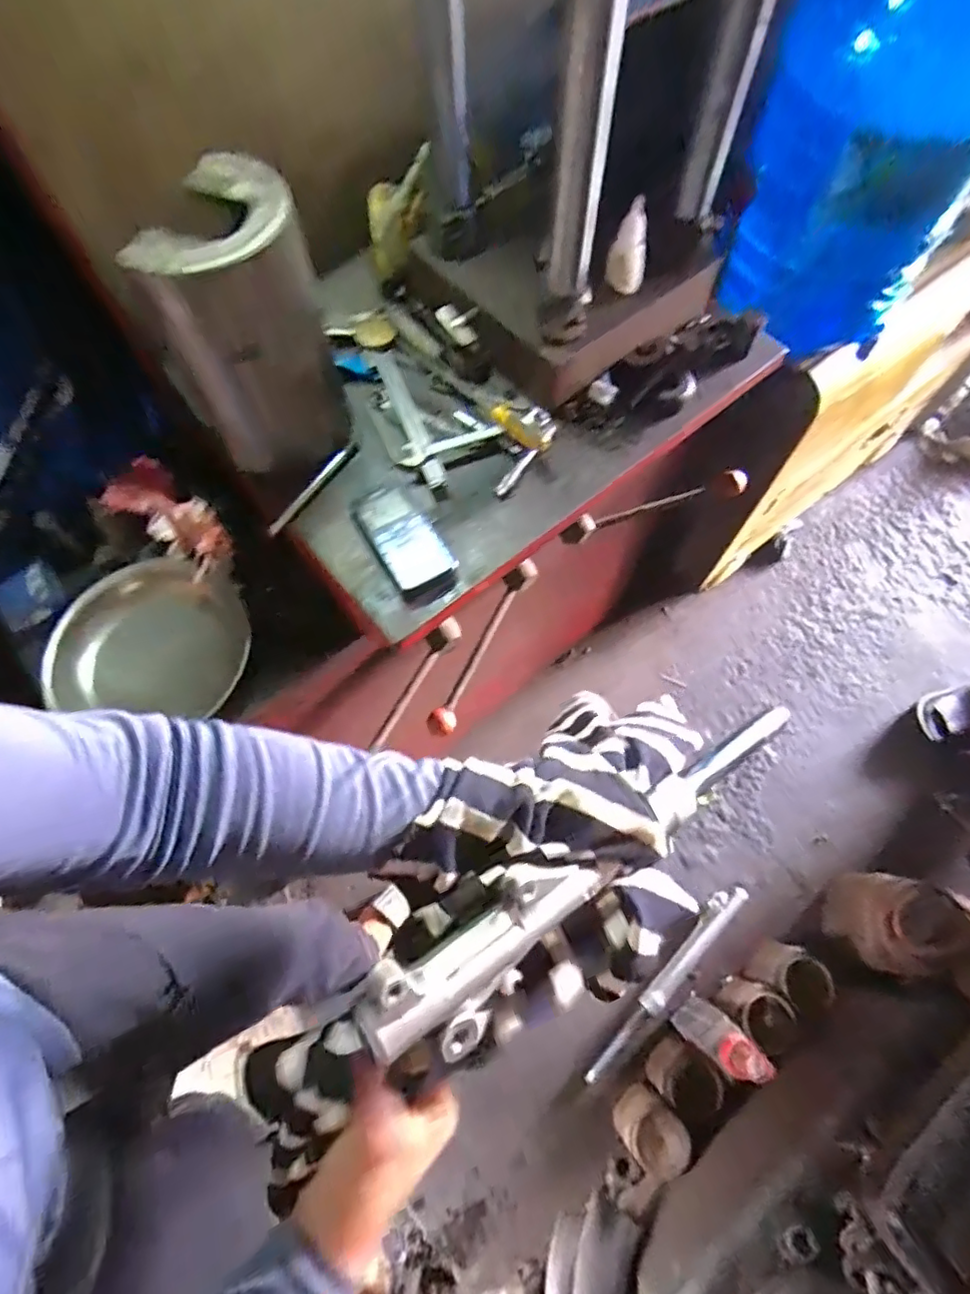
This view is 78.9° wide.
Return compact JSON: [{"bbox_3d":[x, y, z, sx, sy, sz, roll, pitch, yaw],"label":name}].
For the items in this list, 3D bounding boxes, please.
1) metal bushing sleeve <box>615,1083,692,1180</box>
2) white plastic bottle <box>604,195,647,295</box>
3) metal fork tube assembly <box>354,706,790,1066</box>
[{"bbox_3d":[0.284,0.829,1.014,0.095,0.135,0.094,0,67,1],"label":"metal bushing sleeve"},{"bbox_3d":[0.126,-0.347,0.513,0.034,0.067,0.024,10,68,5],"label":"white plastic bottle"},{"bbox_3d":[0.109,0.156,0.449,0.444,0.062,0.061,-23,67,-33],"label":"metal fork tube assembly"}]

